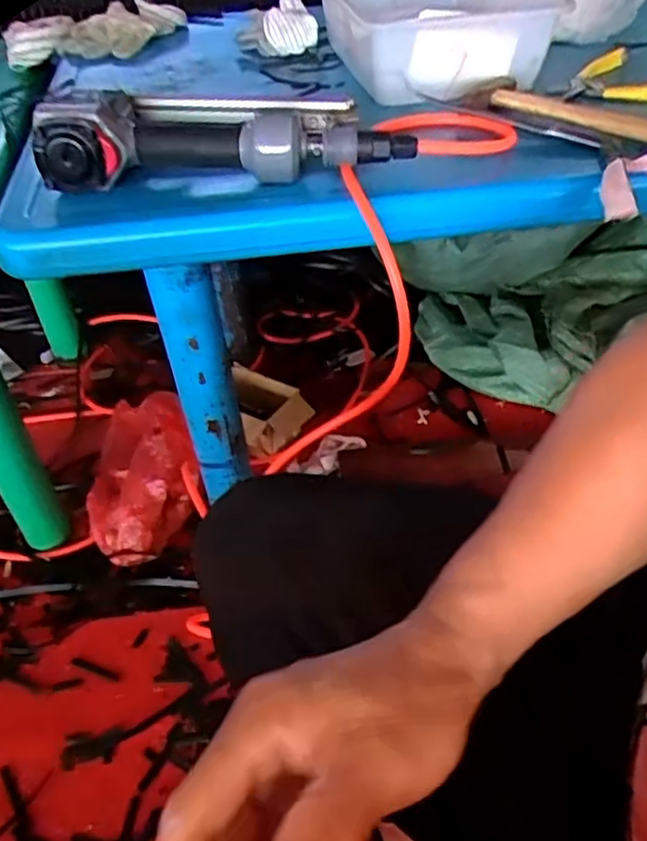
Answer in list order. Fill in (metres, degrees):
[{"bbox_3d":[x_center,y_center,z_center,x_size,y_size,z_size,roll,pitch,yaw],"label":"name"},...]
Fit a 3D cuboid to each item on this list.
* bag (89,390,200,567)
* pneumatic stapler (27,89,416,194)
[{"bbox_3d":[-0.243,0.058,0.935,0.142,0.095,0.271,-8,42,-4],"label":"bag"},{"bbox_3d":[-0.077,-0.237,0.539,0.265,0.052,0.121,-7,43,-2],"label":"pneumatic stapler"}]

